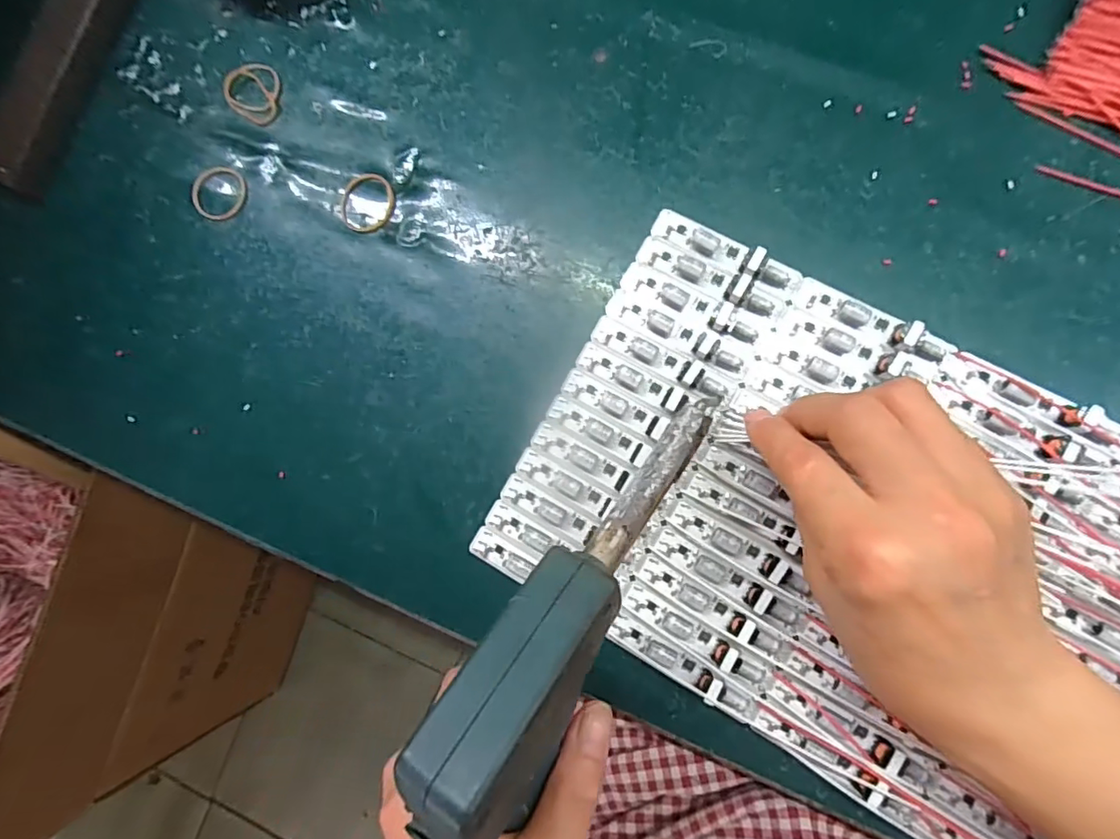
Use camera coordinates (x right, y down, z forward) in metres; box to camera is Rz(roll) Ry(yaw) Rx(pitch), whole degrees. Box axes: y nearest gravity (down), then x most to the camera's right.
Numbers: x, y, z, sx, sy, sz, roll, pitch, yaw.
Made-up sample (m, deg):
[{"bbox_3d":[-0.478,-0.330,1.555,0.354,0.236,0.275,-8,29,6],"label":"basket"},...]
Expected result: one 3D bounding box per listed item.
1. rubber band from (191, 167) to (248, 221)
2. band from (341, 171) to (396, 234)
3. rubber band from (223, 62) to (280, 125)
[{"bbox_3d":[-0.190,-0.126,0.310,0.032,0.004,0.030,-1,85,9],"label":"rubber band"},{"bbox_3d":[-0.102,-0.115,0.295,0.029,0.004,0.032,16,88,10],"label":"band"},{"bbox_3d":[-0.170,-0.184,0.310,0.038,0.004,0.030,35,91,10],"label":"rubber band"}]

